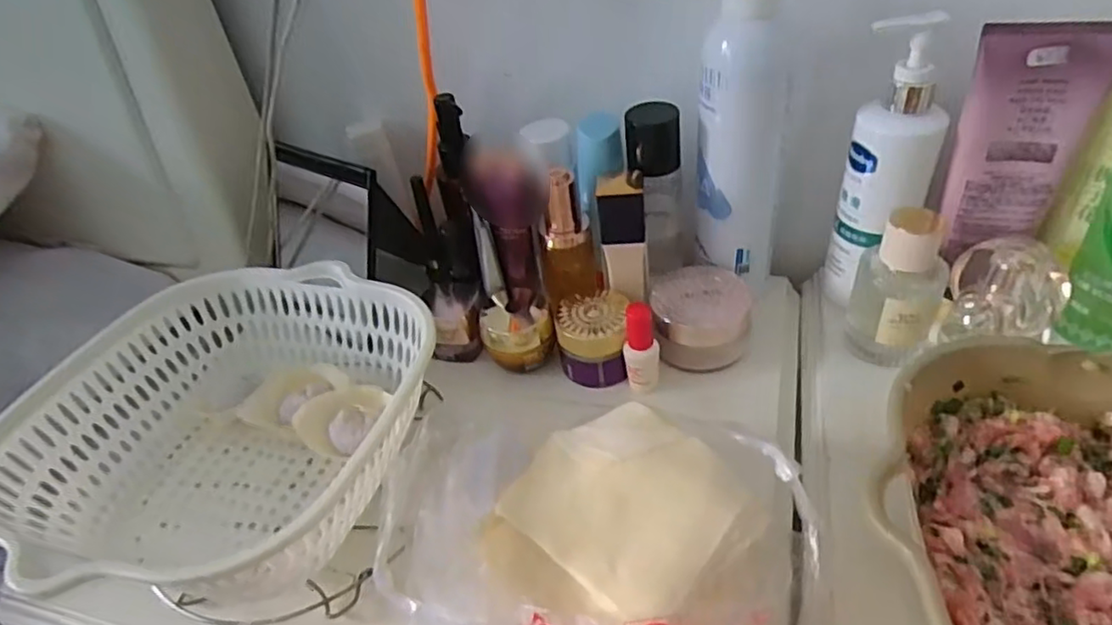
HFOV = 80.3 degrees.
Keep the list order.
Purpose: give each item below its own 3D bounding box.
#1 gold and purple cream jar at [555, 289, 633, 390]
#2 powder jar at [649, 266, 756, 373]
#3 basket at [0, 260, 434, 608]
[{"bbox_3d":[0.026,0.016,0.467,0.050,0.045,0.059,1,40,11],"label":"gold and purple cream jar"},{"bbox_3d":[0.101,0.000,0.464,0.066,0.042,0.066,-5,40,4],"label":"powder jar"},{"bbox_3d":[-0.182,0.069,0.383,0.212,0.082,0.229,3,41,13],"label":"basket"}]

